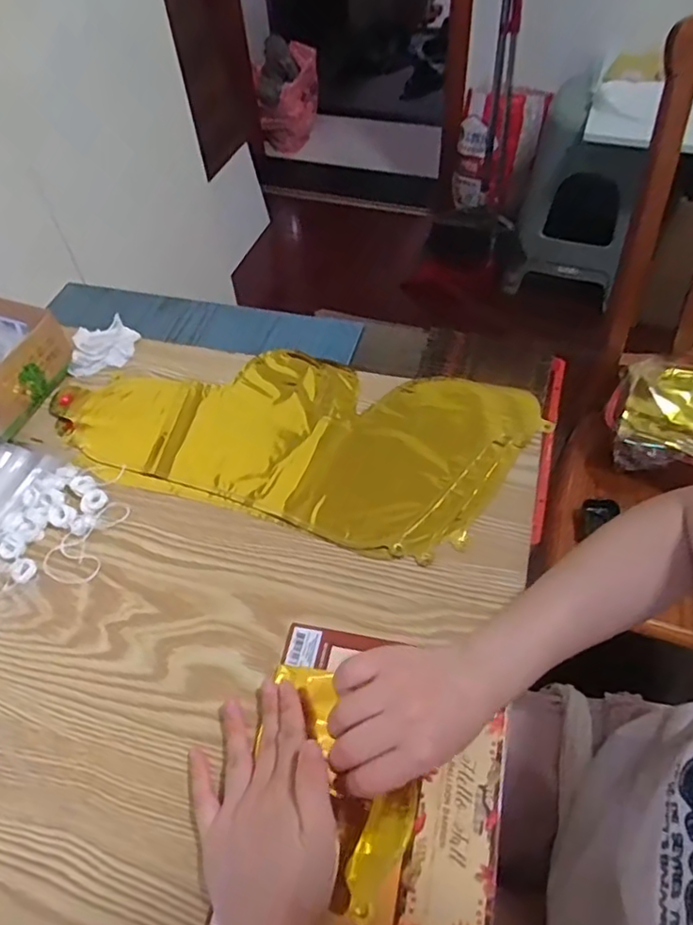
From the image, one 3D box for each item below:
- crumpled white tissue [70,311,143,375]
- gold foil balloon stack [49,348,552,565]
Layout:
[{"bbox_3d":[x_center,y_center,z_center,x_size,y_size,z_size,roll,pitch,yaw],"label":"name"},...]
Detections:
[{"bbox_3d":[-0.266,-0.129,0.654,0.071,0.027,0.054,-13,53,-6],"label":"crumpled white tissue"},{"bbox_3d":[-0.057,-0.031,0.578,0.442,0.006,0.207,11,54,12],"label":"gold foil balloon stack"}]

